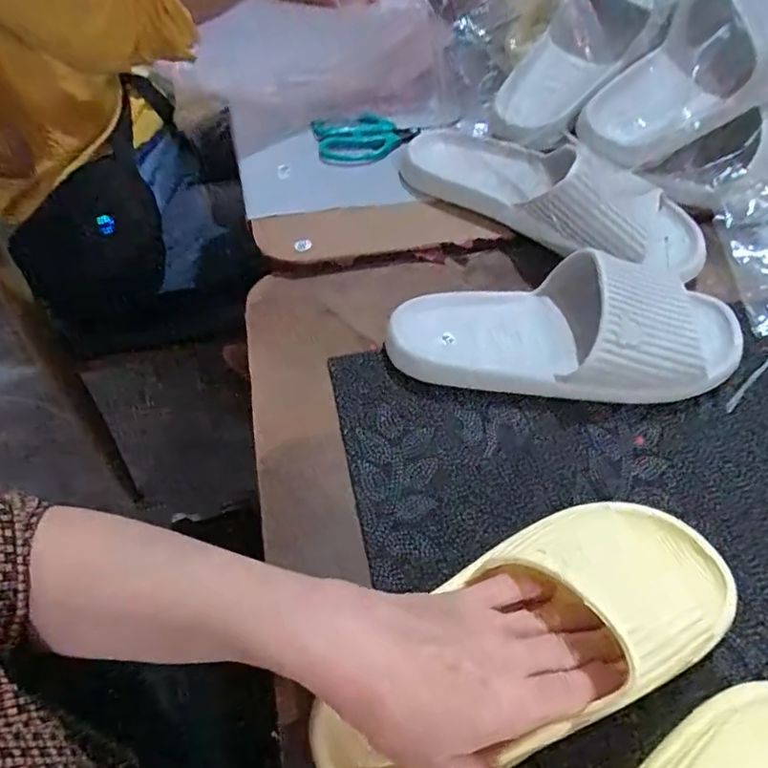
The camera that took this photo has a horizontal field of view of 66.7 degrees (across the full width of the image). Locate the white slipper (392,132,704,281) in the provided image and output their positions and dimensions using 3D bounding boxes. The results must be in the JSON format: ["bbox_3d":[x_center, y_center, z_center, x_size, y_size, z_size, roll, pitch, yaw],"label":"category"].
[{"bbox_3d":[0.155,-0.187,0.533,0.292,0.064,0.099,27,58,17],"label":"white slipper"}]

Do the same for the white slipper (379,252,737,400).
[{"bbox_3d":[0.142,-0.042,0.439,0.267,0.065,0.107,-5,55,-6],"label":"white slipper"}]

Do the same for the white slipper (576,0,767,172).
[{"bbox_3d":[0.281,-0.291,0.536,0.253,0.081,0.104,-34,61,-4],"label":"white slipper"}]

